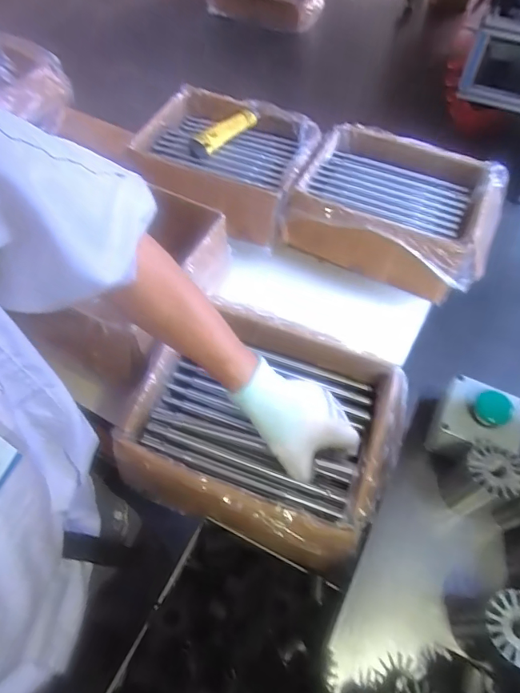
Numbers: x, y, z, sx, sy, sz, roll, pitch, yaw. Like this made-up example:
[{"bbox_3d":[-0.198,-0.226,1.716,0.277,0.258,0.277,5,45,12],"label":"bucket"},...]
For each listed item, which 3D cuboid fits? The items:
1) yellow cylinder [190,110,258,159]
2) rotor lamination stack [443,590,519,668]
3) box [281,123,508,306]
[{"bbox_3d":[-0.068,-0.369,0.815,0.043,0.029,0.133,40,65,21],"label":"yellow cylinder"},{"bbox_3d":[0.203,0.243,0.403,0.057,0.081,0.051,3,58,1],"label":"rotor lamination stack"},{"bbox_3d":[0.223,-0.235,0.780,0.310,0.106,0.256,25,61,15],"label":"box"}]

